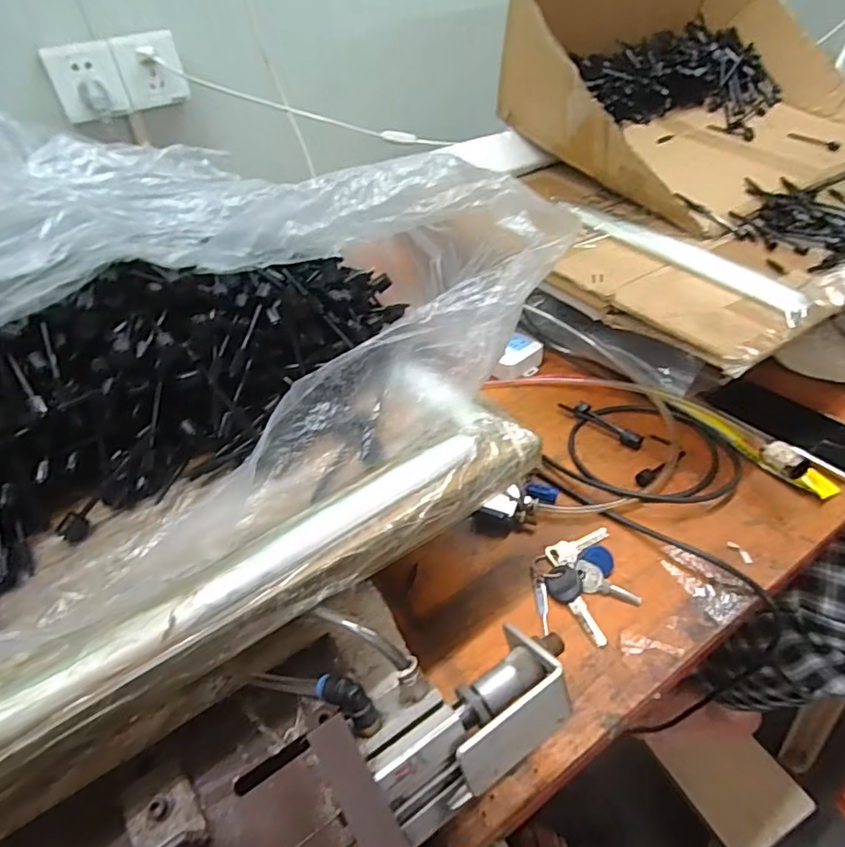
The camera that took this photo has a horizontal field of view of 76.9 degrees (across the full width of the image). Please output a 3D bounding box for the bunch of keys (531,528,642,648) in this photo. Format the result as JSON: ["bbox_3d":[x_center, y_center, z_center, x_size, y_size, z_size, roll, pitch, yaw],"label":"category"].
[{"bbox_3d":[0.130,0.130,0.437,0.078,0.011,0.095,-8,38,0],"label":"bunch of keys"}]

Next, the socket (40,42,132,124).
[{"bbox_3d":[-0.450,-0.460,0.718,0.083,0.081,0.029,-21,40,-16],"label":"socket"}]

